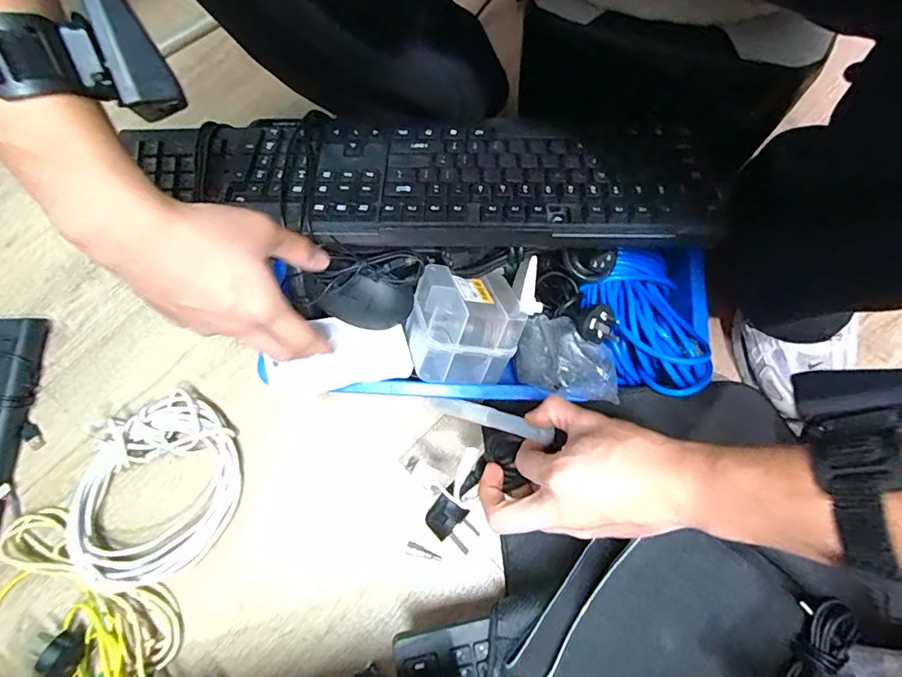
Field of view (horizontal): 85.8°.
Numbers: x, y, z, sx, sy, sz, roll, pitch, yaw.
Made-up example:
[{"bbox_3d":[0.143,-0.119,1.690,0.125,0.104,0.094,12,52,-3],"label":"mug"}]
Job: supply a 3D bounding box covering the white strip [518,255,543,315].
[{"bbox_3d":[0.080,-0.052,0.478,0.024,0.014,0.055,3,100,2],"label":"white strip"}]

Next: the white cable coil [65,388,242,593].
[{"bbox_3d":[-0.303,0.158,0.511,0.152,0.035,0.193,12,74,5],"label":"white cable coil"}]

